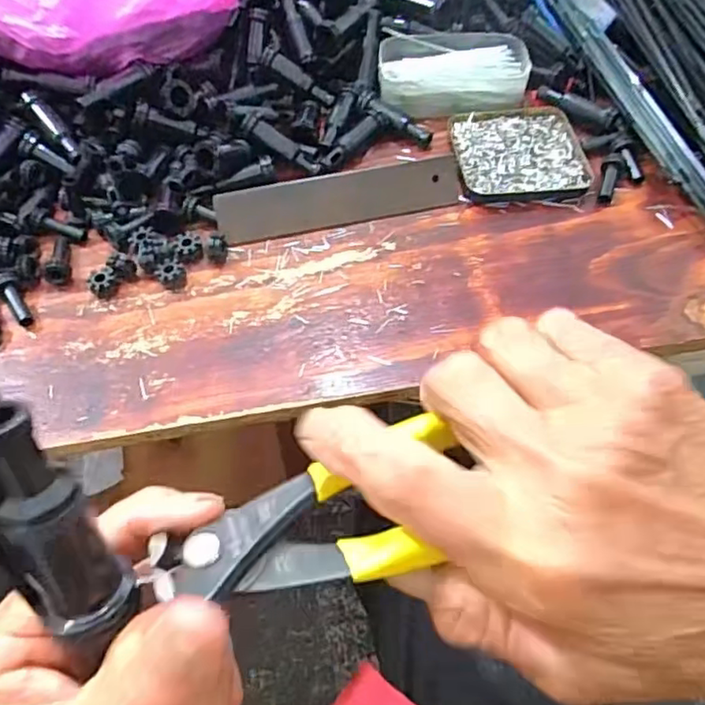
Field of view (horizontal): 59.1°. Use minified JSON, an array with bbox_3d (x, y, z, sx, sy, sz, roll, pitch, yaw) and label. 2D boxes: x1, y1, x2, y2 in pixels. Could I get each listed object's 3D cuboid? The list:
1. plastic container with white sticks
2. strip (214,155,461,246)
[{"bbox_3d":[0.080,-0.234,0.514,0.116,0.033,0.075,-7,57,-4],"label":"plastic container with white sticks"},{"bbox_3d":[-0.008,-0.112,0.453,0.177,0.007,0.035,-12,99,-7],"label":"strip"}]

